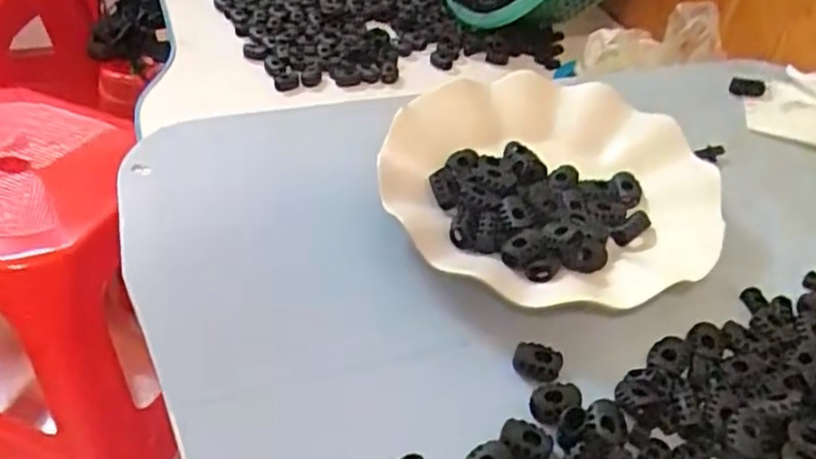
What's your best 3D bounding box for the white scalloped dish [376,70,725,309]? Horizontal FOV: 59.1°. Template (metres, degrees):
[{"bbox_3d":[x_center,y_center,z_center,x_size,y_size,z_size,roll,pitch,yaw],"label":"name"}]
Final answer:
[{"bbox_3d":[0.076,-0.023,0.392,0.172,0.035,0.169,2,42,-2],"label":"white scalloped dish"}]

